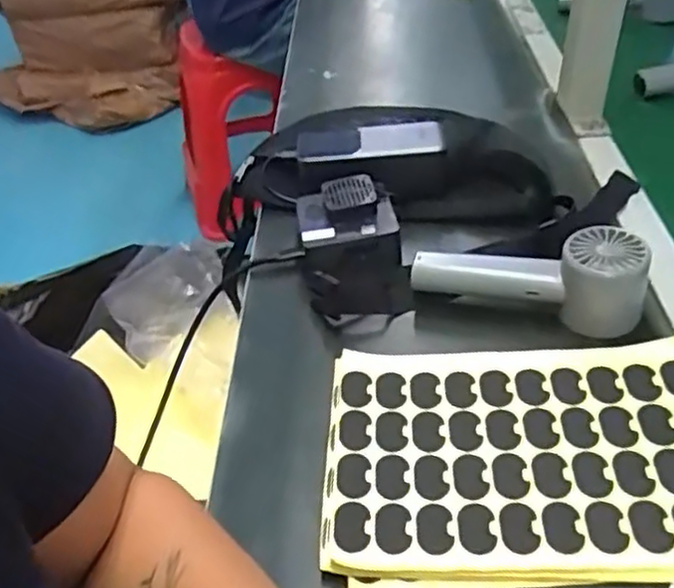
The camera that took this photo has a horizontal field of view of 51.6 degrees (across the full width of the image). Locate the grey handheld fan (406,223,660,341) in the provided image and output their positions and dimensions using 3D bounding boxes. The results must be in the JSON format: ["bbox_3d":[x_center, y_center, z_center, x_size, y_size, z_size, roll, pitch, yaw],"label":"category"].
[{"bbox_3d":[0.132,-0.018,0.489,0.159,0.051,0.046,8,42,15],"label":"grey handheld fan"}]

